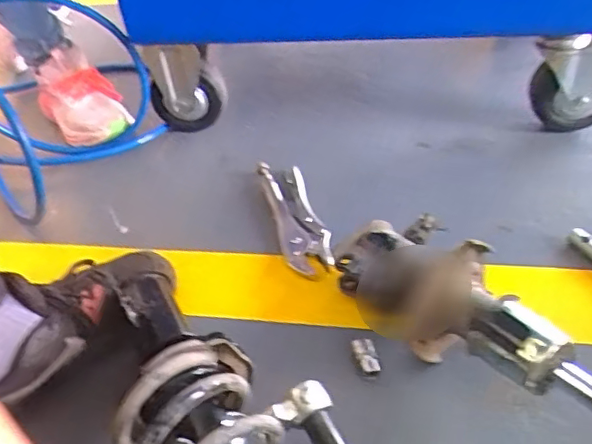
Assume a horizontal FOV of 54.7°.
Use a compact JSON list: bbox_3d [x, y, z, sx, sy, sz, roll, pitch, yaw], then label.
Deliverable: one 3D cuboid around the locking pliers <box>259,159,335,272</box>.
[{"bbox_3d":[-0.003,-0.013,0.787,0.062,0.020,0.219,-13,43,-6],"label":"locking pliers"}]

